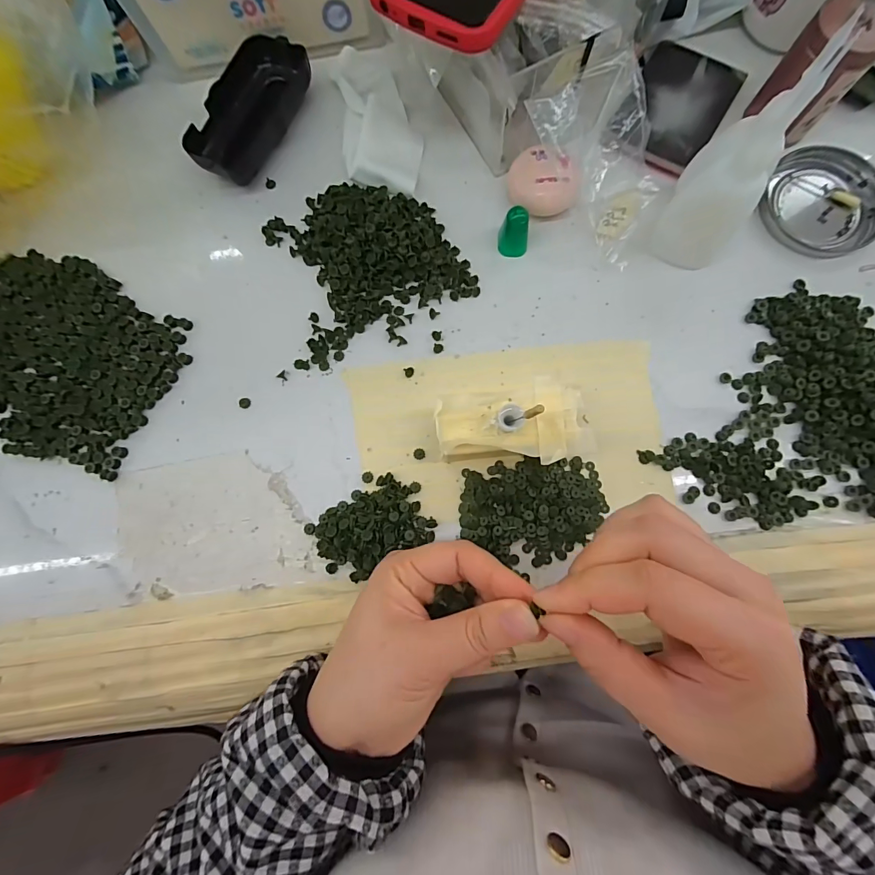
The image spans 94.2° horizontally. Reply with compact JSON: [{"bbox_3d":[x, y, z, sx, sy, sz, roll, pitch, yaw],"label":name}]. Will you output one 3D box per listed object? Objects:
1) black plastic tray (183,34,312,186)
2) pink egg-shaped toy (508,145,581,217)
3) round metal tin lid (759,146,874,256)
[{"bbox_3d":[-0.136,-0.235,0.297,0.051,0.025,0.108,31,83,7],"label":"black plastic tray"},{"bbox_3d":[0.071,-0.172,0.276,0.048,0.024,0.033,34,83,7],"label":"pink egg-shaped toy"},{"bbox_3d":[0.268,-0.162,0.280,0.076,0.008,0.075,0,81,2],"label":"round metal tin lid"}]

